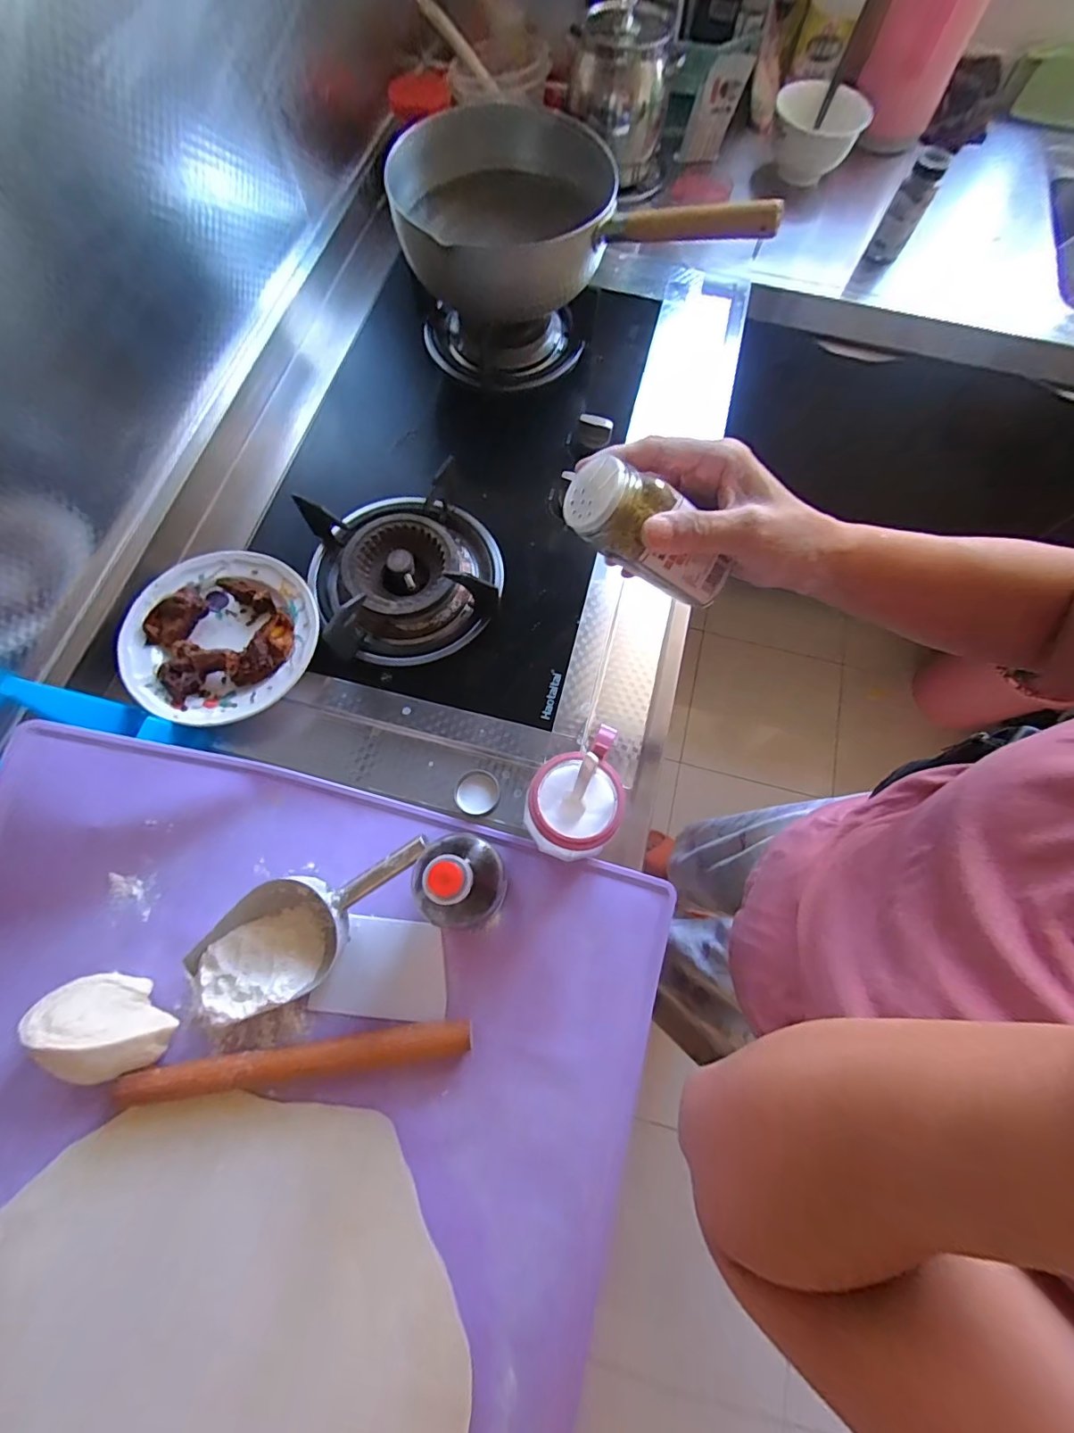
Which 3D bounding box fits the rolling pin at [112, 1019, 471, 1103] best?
[{"bbox_3d":[-0.197,0.287,0.424,0.283,0.027,0.027,-6,69,-5],"label":"rolling pin"}]

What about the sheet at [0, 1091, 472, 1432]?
[{"bbox_3d":[-0.247,0.468,0.372,0.376,0.009,0.325,6,69,0],"label":"sheet"}]

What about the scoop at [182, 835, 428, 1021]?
[{"bbox_3d":[-0.194,0.177,0.447,0.241,0.051,0.097,-33,73,2],"label":"scoop"}]

